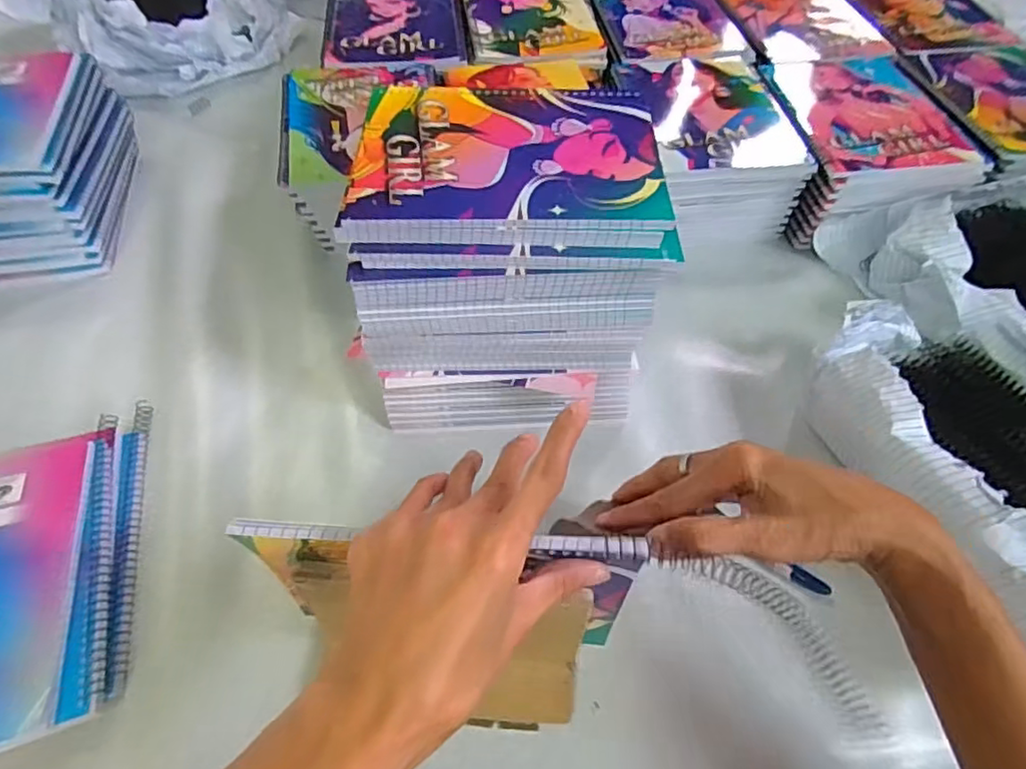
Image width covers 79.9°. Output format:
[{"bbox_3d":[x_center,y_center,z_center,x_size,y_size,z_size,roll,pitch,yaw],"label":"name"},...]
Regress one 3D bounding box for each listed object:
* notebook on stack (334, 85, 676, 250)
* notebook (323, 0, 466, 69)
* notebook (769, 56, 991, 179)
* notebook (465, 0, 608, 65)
[{"bbox_3d":[-0.004,-0.148,0.403,0.195,0.020,0.149,0,52,1],"label":"notebook on stack"},{"bbox_3d":[-0.139,-0.428,0.717,0.152,0.011,0.211,-4,53,-6],"label":"notebook"},{"bbox_3d":[0.359,-0.279,0.621,0.166,0.012,0.204,-2,53,-5],"label":"notebook"},{"bbox_3d":[0.021,-0.441,0.729,0.150,0.010,0.213,-3,53,-6],"label":"notebook"}]

